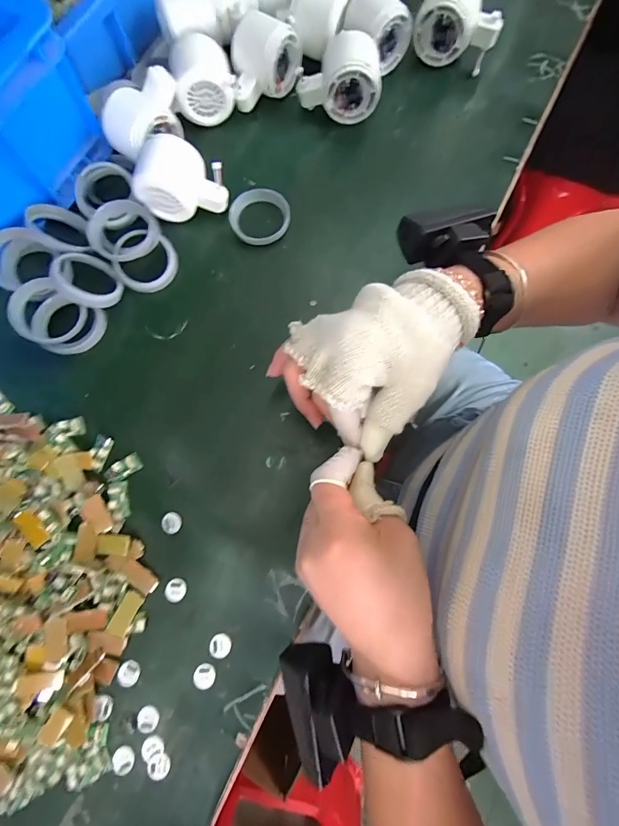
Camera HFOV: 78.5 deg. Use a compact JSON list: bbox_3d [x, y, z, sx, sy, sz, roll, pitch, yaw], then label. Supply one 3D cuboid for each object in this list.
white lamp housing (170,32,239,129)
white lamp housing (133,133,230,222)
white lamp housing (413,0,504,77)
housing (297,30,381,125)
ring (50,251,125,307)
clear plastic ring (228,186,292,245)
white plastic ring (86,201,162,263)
[{"bbox_3d":[-0.109,-0.345,0.388,0.060,0.051,0.066,-13,79,-2],"label":"white lamp housing"},{"bbox_3d":[-0.122,-0.222,0.363,0.082,0.052,0.052,2,79,1],"label":"white lamp housing"},{"bbox_3d":[0.157,-0.411,0.400,0.083,0.057,0.054,17,80,4],"label":"white lamp housing"},{"bbox_3d":[0.031,-0.348,0.395,0.082,0.065,0.052,0,79,1],"label":"housing"},{"bbox_3d":[-0.206,-0.124,0.353,0.057,0.011,0.058,4,60,-29],"label":"ring"},{"bbox_3d":[-0.050,-0.198,0.383,0.060,0.011,0.058,0,79,1],"label":"clear plastic ring"},{"bbox_3d":[-0.180,-0.175,0.365,0.066,0.018,0.058,-31,80,-5],"label":"white plastic ring"}]

